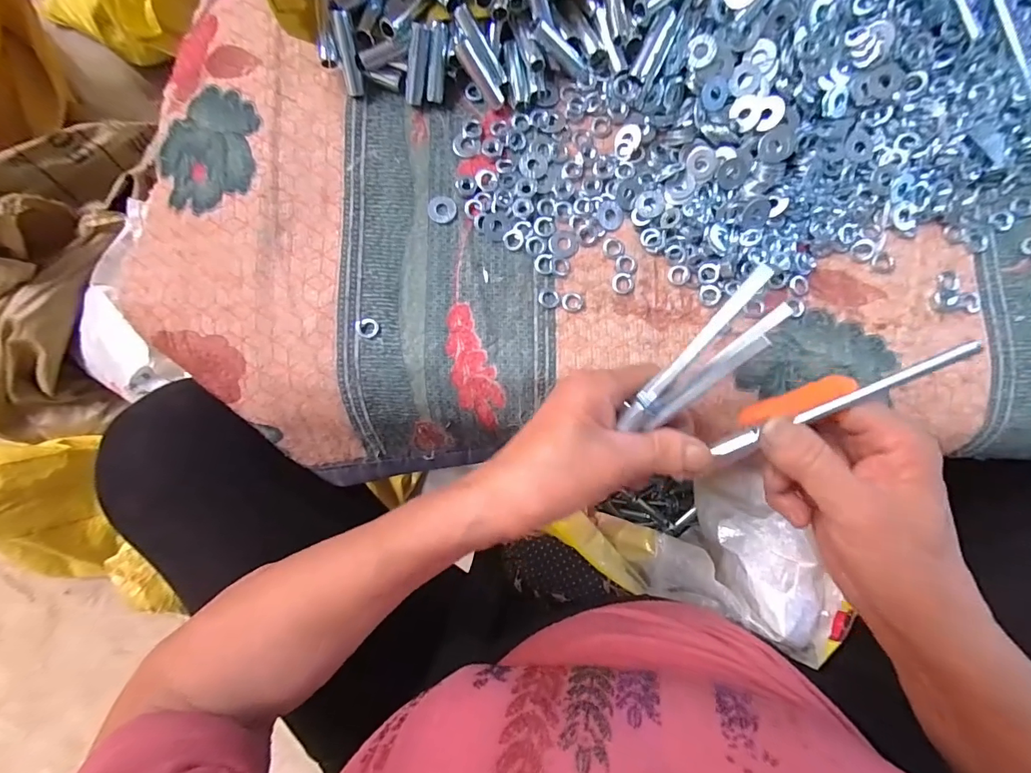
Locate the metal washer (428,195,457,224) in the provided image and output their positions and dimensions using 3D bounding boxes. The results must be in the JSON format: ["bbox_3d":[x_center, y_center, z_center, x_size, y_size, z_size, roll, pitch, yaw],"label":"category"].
[{"bbox_3d":[-0.049,-0.118,0.299,0.017,0.004,0.019,-42,88,0],"label":"metal washer"}]

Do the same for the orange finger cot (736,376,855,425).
[{"bbox_3d":[0.148,0.008,0.240,0.055,0.009,0.011,-24,94,22],"label":"orange finger cot"}]

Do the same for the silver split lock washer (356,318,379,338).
[{"bbox_3d":[-0.095,-0.037,0.289,0.014,0.004,0.012,-6,88,2],"label":"silver split lock washer"}]

